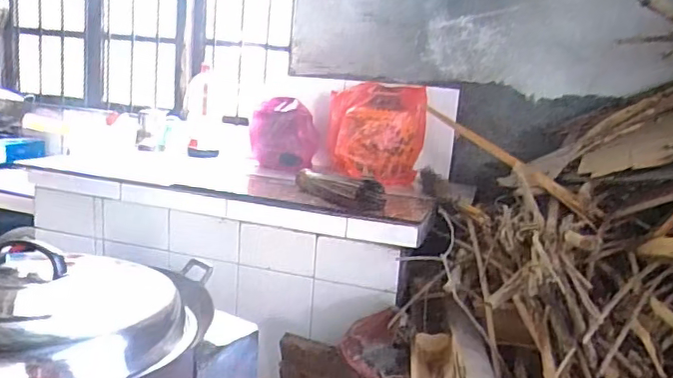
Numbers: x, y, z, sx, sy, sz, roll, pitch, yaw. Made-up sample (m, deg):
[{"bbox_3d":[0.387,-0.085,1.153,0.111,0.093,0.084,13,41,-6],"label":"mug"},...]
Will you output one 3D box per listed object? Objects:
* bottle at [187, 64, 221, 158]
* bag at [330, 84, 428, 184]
[{"bbox_3d":[-0.446,-0.255,1.871,0.113,0.282,0.102,2,12,-18],"label":"bottle"},{"bbox_3d":[0.118,-0.166,1.627,0.282,0.260,0.160,6,11,2],"label":"bag"}]

